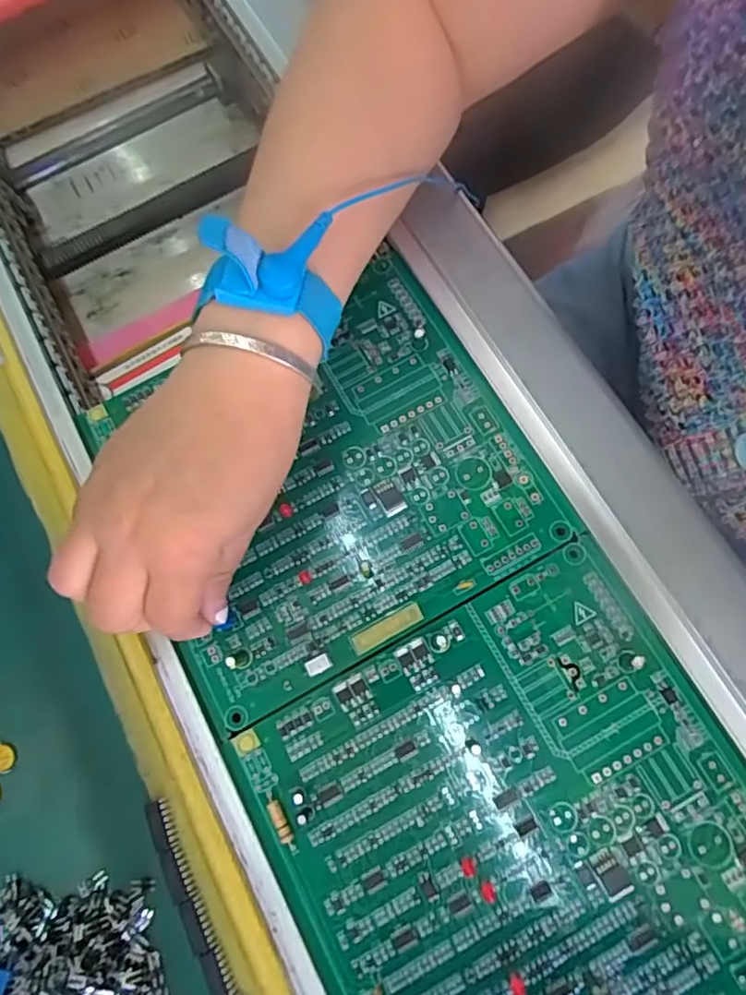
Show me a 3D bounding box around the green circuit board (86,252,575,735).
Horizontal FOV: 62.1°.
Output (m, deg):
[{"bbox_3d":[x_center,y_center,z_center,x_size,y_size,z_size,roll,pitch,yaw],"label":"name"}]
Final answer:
[{"bbox_3d":[-0.026,-0.013,0.304,0.184,0.016,0.174,-28,75,-10],"label":"green circuit board"}]

